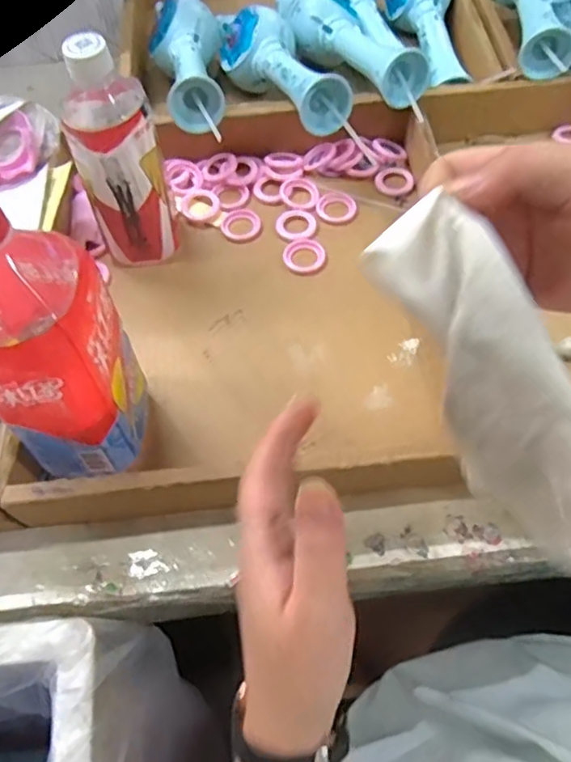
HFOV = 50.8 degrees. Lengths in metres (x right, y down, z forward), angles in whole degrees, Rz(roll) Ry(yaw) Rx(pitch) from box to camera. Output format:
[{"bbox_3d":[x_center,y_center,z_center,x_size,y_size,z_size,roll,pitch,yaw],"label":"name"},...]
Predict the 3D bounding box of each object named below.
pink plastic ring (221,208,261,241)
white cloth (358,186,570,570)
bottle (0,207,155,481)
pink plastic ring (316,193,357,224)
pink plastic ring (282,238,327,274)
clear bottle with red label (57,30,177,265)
[{"bbox_3d":[-0.041,-0.147,0.562,0.036,0.004,0.037,-1,60,2],"label":"pink plastic ring"},{"bbox_3d":[0.094,0.018,0.247,0.040,0.042,0.192,-29,96,-13],"label":"white cloth"},{"bbox_3d":[-0.141,-0.023,0.365,0.079,0.215,0.103,-21,62,-9],"label":"bottle"},{"bbox_3d":[0.048,-0.165,0.570,0.037,0.004,0.038,-1,60,2],"label":"pink plastic ring"},{"bbox_3d":[0.017,-0.113,0.539,0.037,0.004,0.037,-1,60,2],"label":"pink plastic ring"},{"bbox_3d":[-0.133,-0.179,0.481,0.063,0.182,0.077,-18,61,-7],"label":"clear bottle with red label"}]

